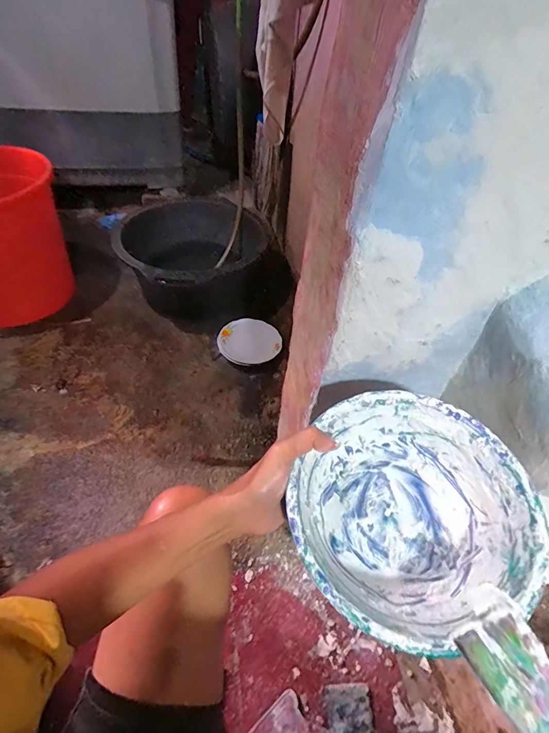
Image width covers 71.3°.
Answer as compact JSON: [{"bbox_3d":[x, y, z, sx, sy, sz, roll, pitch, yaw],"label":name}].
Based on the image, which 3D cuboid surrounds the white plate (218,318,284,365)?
[{"bbox_3d":[-0.078,-0.080,1.225,0.205,0.032,0.147,-7,84,15],"label":"white plate"}]

